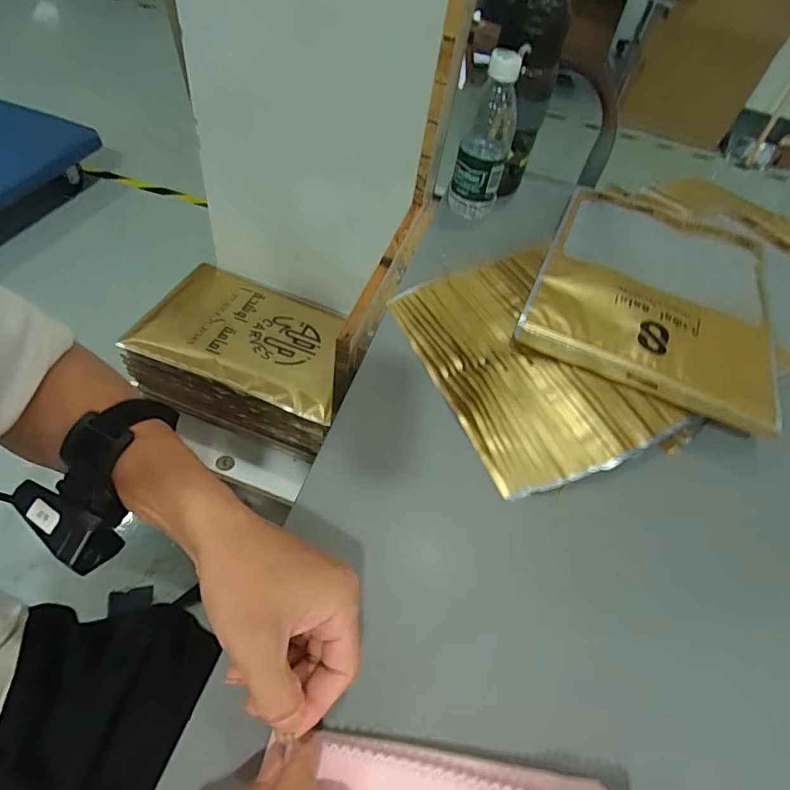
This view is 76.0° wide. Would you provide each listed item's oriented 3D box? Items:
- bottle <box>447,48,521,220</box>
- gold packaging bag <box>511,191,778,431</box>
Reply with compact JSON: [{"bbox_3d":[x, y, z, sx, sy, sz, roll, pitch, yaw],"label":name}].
[{"bbox_3d":[0.109,-0.306,0.597,0.061,0.171,0.073,18,53,7],"label":"bottle"},{"bbox_3d":[0.283,-0.123,0.550,0.232,0.025,0.336,23,52,8],"label":"gold packaging bag"}]

